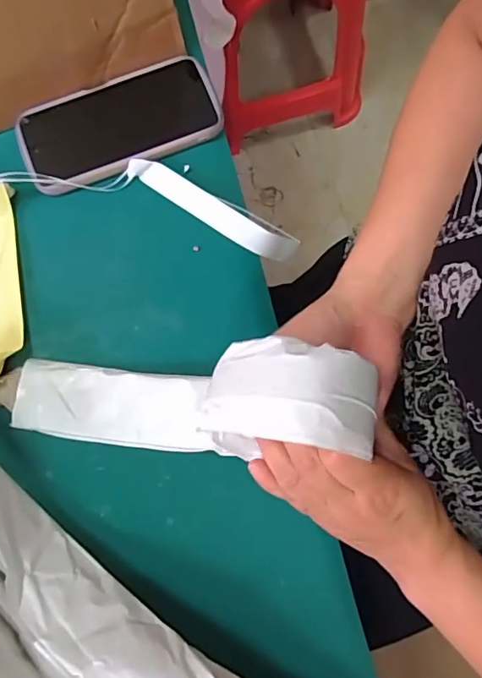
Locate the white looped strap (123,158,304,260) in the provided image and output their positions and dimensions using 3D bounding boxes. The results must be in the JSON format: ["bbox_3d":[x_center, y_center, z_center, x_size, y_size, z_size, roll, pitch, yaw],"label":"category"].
[{"bbox_3d":[-0.026,-0.107,0.418,0.152,0.029,0.033,26,81,7],"label":"white looped strap"}]

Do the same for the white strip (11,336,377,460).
[{"bbox_3d":[-0.049,0.039,0.326,0.253,0.079,0.061,-8,71,42],"label":"white strip"}]

